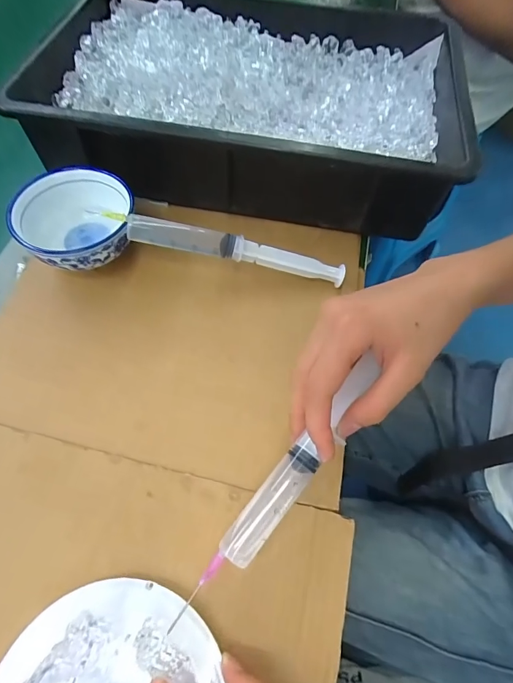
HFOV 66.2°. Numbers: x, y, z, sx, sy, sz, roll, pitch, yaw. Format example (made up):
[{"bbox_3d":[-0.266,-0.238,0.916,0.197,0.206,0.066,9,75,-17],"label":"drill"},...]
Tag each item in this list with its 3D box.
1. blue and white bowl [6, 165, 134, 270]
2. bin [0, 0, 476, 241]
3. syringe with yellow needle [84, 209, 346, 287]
[{"bbox_3d":[-0.157,-0.102,0.349,0.094,0.048,0.101,1,62,-1],"label":"blue and white bowl"},{"bbox_3d":[-0.009,-0.268,0.418,0.394,0.078,0.286,10,62,3],"label":"bin"},{"bbox_3d":[-0.026,-0.080,0.336,0.213,0.018,0.016,11,62,-11],"label":"syringe with yellow needle"}]

